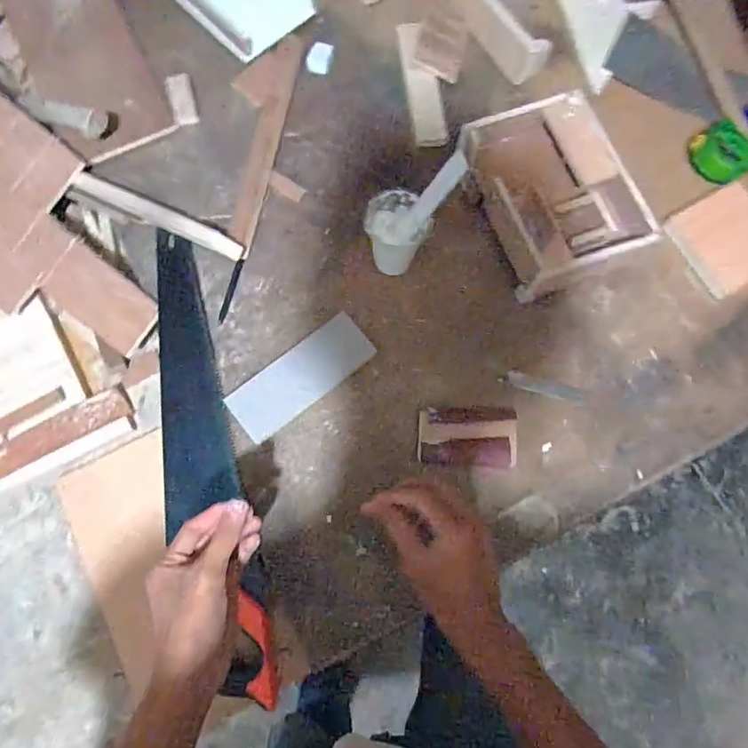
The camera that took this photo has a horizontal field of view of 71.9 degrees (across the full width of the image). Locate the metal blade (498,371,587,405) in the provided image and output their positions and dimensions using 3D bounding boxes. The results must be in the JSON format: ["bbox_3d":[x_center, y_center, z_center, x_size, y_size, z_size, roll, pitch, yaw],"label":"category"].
[{"bbox_3d":[0.195,0.016,0.592,0.100,0.004,0.018,16,78,-1],"label":"metal blade"}]

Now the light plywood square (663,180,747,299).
[{"bbox_3d":[0.428,-0.165,0.621,0.103,0.017,0.114,-32,81,-5],"label":"light plywood square"}]

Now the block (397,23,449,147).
[{"bbox_3d":[0.064,-0.384,0.683,0.042,0.005,0.183,-7,76,-3],"label":"block"}]

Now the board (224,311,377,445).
[{"bbox_3d":[-0.082,0.002,0.583,0.166,0.012,0.064,-39,79,-10],"label":"board"}]

